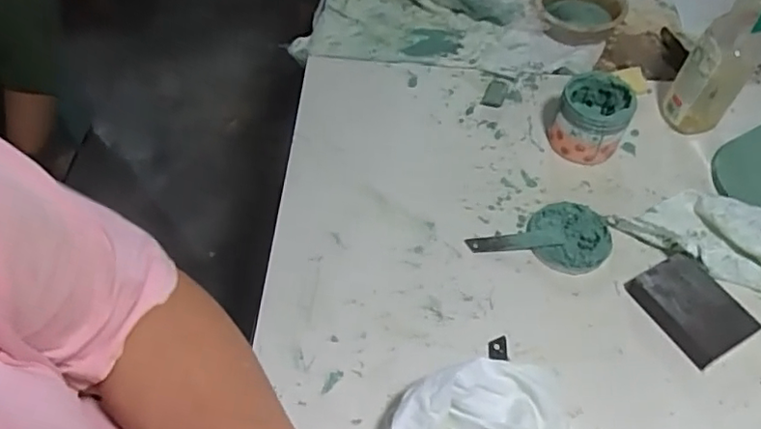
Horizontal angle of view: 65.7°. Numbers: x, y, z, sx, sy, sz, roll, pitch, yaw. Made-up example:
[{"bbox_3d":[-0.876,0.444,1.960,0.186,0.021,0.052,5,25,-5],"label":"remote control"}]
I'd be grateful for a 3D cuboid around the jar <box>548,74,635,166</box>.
[{"bbox_3d":[0.242,-0.109,0.680,0.076,0.076,0.076,1,54,-1],"label":"jar"}]

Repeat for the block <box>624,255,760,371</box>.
[{"bbox_3d":[0.298,0.089,0.566,0.074,0.028,0.098,-24,58,-17],"label":"block"}]

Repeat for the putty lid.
[{"bbox_3d":[0.198,0.024,0.619,0.080,0.016,0.083,1,54,-1],"label":"putty lid"}]

